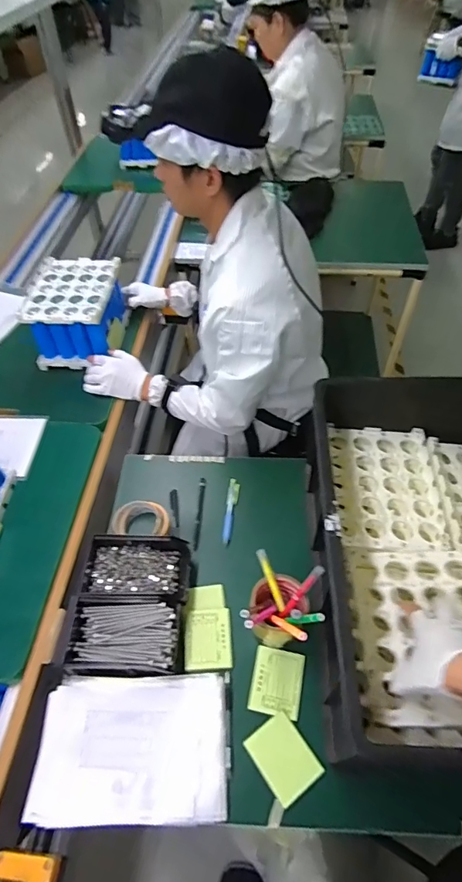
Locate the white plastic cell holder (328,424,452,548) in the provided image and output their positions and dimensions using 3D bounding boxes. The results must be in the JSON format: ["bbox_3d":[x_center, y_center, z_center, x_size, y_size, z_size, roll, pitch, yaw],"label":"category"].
[{"bbox_3d":[0.267,0.081,0.797,0.167,0.051,0.233,1,50,3],"label":"white plastic cell holder"}]

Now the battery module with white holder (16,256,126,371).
[{"bbox_3d":[-0.364,-0.302,1.105,0.192,0.165,0.239,1,50,3],"label":"battery module with white holder"}]

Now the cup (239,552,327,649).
[{"bbox_3d":[0.074,0.257,0.700,0.097,0.136,0.109,12,52,11],"label":"cup"}]

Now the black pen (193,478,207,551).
[{"bbox_3d":[-0.061,0.139,0.897,0.013,0.007,0.158,2,51,3],"label":"black pen"}]

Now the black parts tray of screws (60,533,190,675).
[{"bbox_3d":[-0.163,0.255,0.742,0.176,0.060,0.231,2,51,3],"label":"black parts tray of screws"}]

